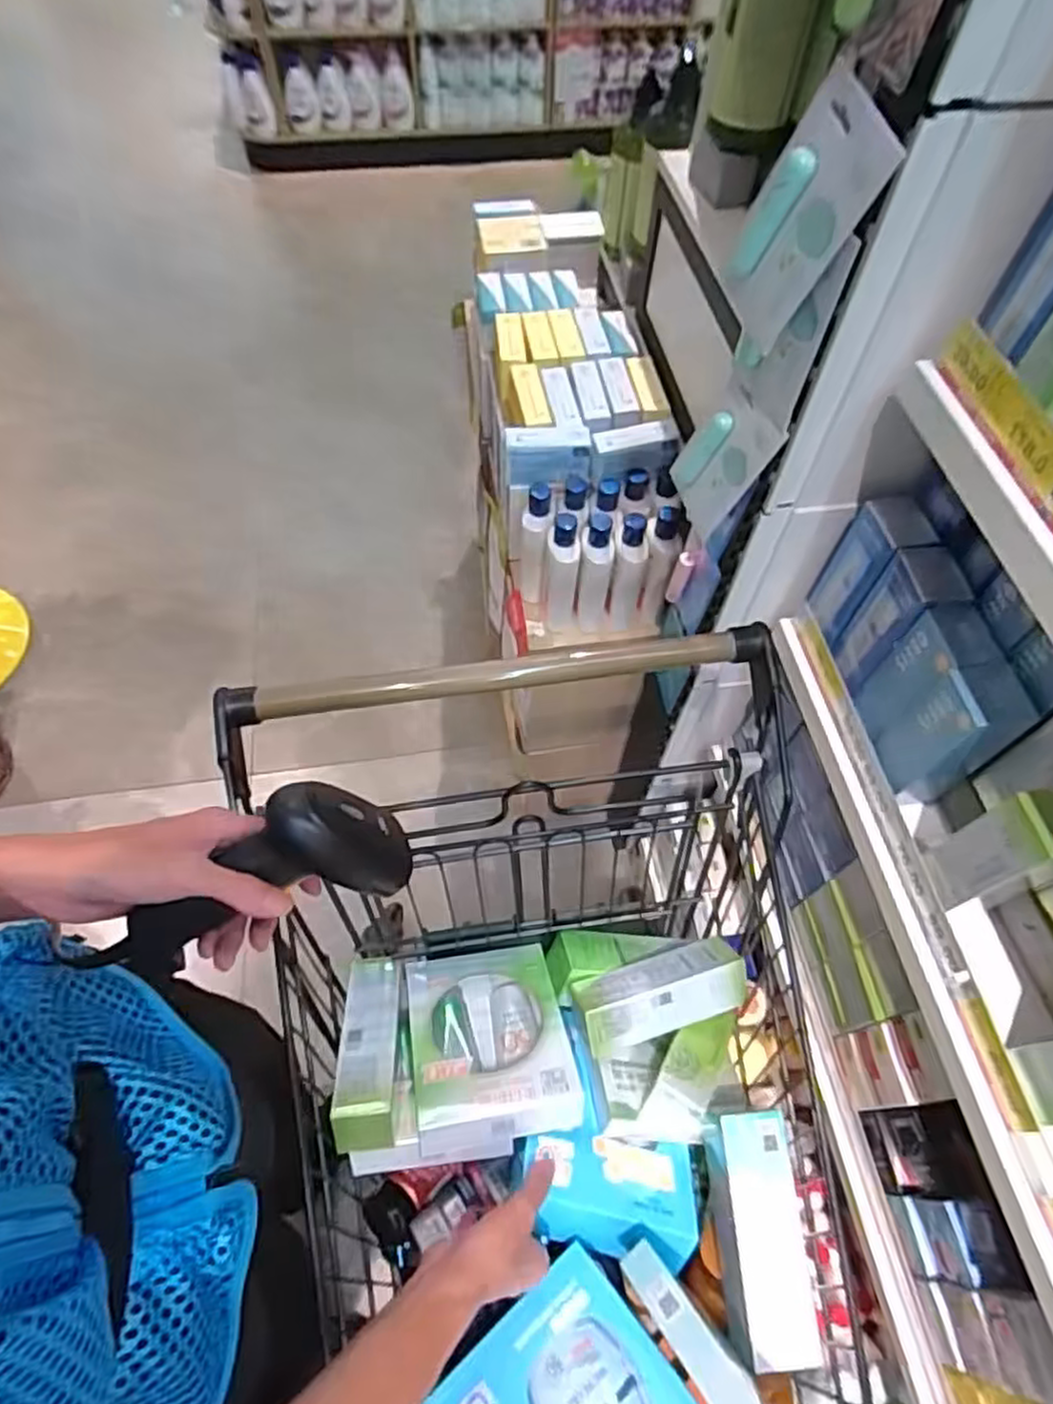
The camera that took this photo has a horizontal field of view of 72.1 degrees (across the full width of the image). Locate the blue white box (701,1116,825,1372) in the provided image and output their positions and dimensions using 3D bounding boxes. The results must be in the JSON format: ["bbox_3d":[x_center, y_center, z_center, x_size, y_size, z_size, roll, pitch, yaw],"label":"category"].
[{"bbox_3d":[0.183,0.419,0.572,0.065,0.052,0.159,-3,60,-3],"label":"blue white box"}]

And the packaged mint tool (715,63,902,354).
[{"bbox_3d":[0.172,-0.303,0.467,0.012,0.146,0.069,-27,75,-25],"label":"packaged mint tool"}]

